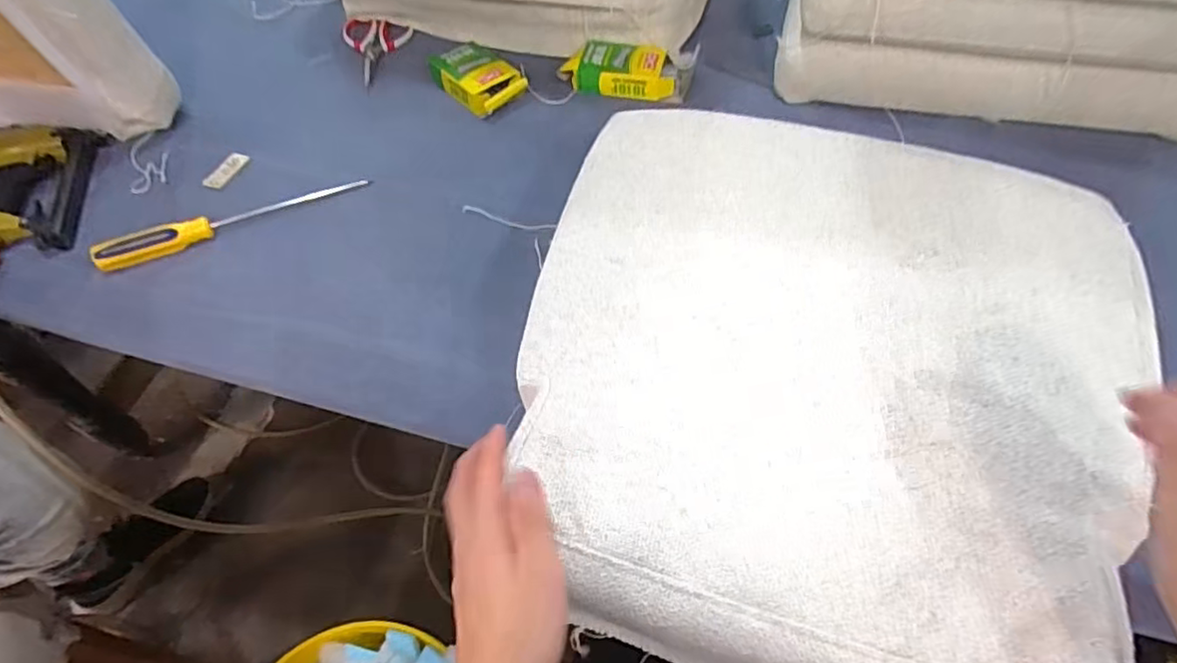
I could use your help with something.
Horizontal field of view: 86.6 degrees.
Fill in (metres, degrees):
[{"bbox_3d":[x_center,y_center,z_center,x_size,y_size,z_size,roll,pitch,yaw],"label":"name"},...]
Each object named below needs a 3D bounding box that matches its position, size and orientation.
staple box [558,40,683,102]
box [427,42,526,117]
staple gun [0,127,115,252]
[{"bbox_3d":[0.048,-0.348,0.833,0.157,0.031,0.076,12,55,10],"label":"staple box"},{"bbox_3d":[-0.146,-0.336,0.830,0.082,0.031,0.123,-36,61,-22],"label":"box"},{"bbox_3d":[-0.628,-0.144,0.696,0.127,0.041,0.234,-20,56,-12],"label":"staple gun"}]

